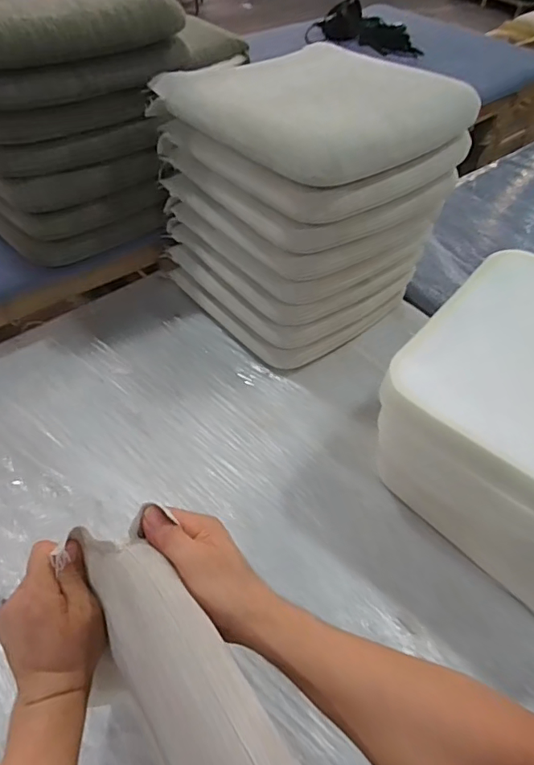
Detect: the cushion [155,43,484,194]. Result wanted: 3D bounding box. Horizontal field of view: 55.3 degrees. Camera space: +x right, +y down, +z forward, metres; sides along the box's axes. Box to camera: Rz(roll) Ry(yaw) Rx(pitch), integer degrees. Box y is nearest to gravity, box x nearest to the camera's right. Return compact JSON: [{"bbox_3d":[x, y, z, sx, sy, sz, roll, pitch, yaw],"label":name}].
[{"bbox_3d":[0.079,-0.503,0.891,0.384,0.082,0.425,-29,57,-26],"label":"cushion"}]

